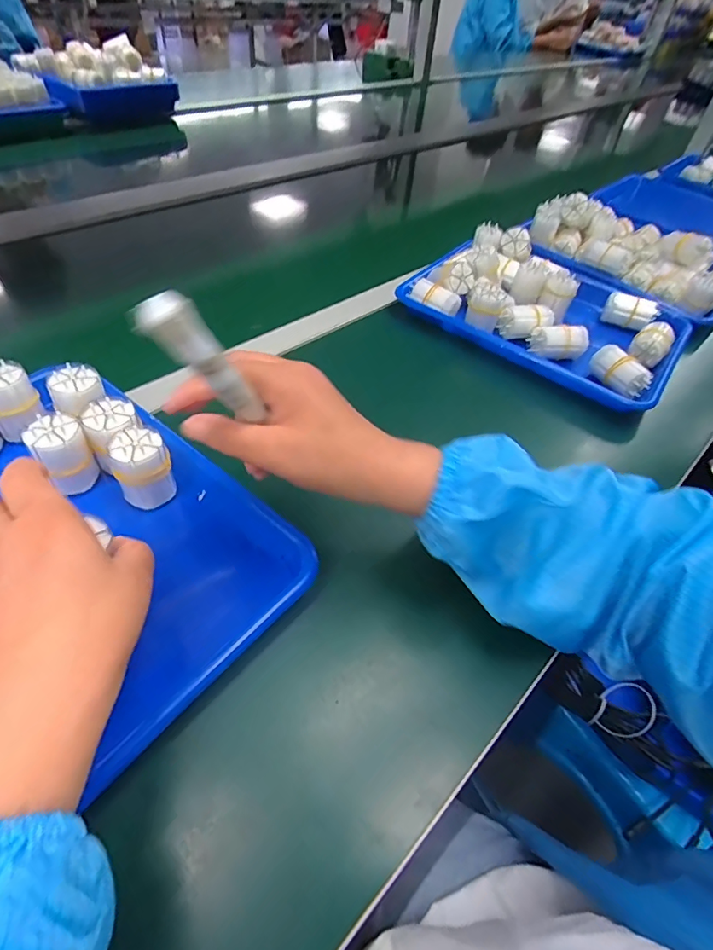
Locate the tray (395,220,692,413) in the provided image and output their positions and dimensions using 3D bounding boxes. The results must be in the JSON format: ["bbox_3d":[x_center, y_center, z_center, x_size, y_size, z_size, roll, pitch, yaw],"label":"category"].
[{"bbox_3d":[0.258,-0.225,0.627,0.314,0.072,0.278,33,53,21],"label":"tray"}]

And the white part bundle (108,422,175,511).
[{"bbox_3d":[-0.166,-0.006,0.374,0.040,0.056,0.035,-18,53,-21],"label":"white part bundle"}]

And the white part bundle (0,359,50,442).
[{"bbox_3d":[-0.286,-0.060,0.401,0.042,0.054,0.046,-32,59,-29],"label":"white part bundle"}]

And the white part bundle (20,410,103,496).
[{"bbox_3d":[-0.226,-0.015,0.373,0.037,0.060,0.031,-33,60,-30],"label":"white part bundle"}]

